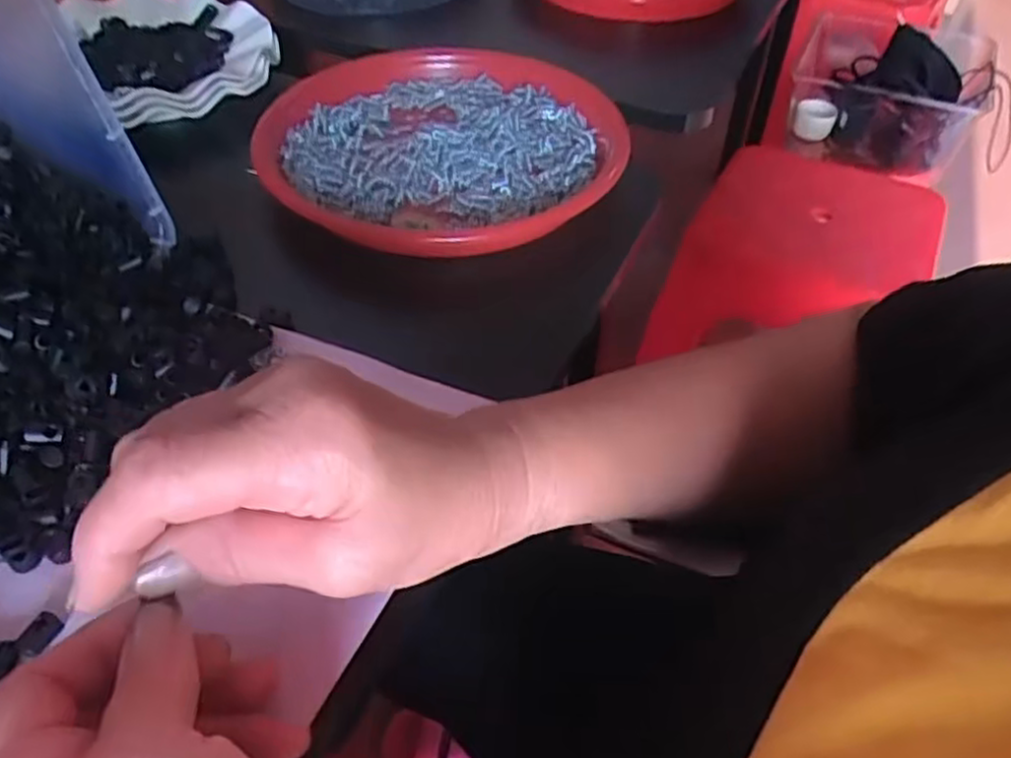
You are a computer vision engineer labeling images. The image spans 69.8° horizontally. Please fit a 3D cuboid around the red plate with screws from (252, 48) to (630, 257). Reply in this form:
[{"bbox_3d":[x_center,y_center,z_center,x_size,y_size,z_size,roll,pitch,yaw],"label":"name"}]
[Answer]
[{"bbox_3d":[-0.040,-0.155,0.479,0.227,0.031,0.216,0,47,0],"label":"red plate with screws"}]

